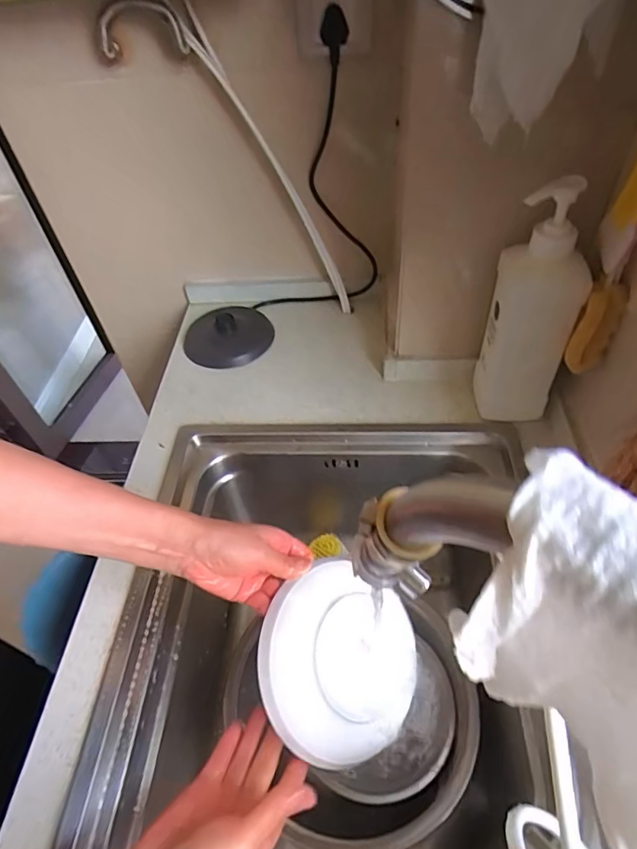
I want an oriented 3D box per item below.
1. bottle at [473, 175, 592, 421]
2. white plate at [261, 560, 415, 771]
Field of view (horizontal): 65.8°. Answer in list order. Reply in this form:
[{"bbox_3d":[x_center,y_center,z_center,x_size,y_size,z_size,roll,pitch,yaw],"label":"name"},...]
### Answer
[{"bbox_3d":[0.228,-0.111,0.534,0.082,0.275,0.060,10,52,13],"label":"bottle"},{"bbox_3d":[0.022,0.208,0.435,0.151,0.018,0.151,11,63,-23],"label":"white plate"}]

